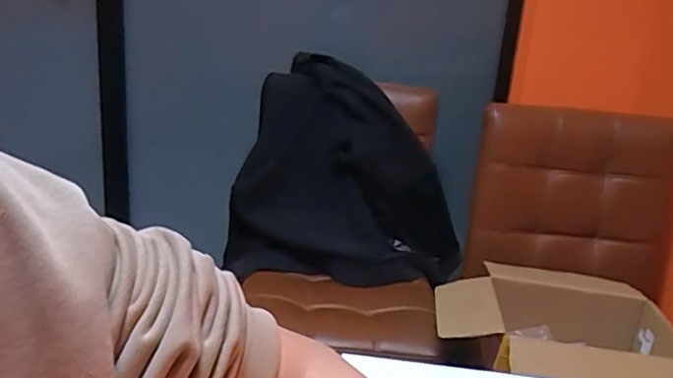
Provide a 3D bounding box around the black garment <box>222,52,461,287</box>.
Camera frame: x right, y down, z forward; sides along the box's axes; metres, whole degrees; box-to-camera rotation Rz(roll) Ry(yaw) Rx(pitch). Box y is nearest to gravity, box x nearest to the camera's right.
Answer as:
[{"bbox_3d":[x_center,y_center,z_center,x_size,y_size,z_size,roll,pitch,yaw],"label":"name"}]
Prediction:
[{"bbox_3d":[0.013,-0.030,1.386,0.538,0.446,0.222,12,19,20],"label":"black garment"}]

